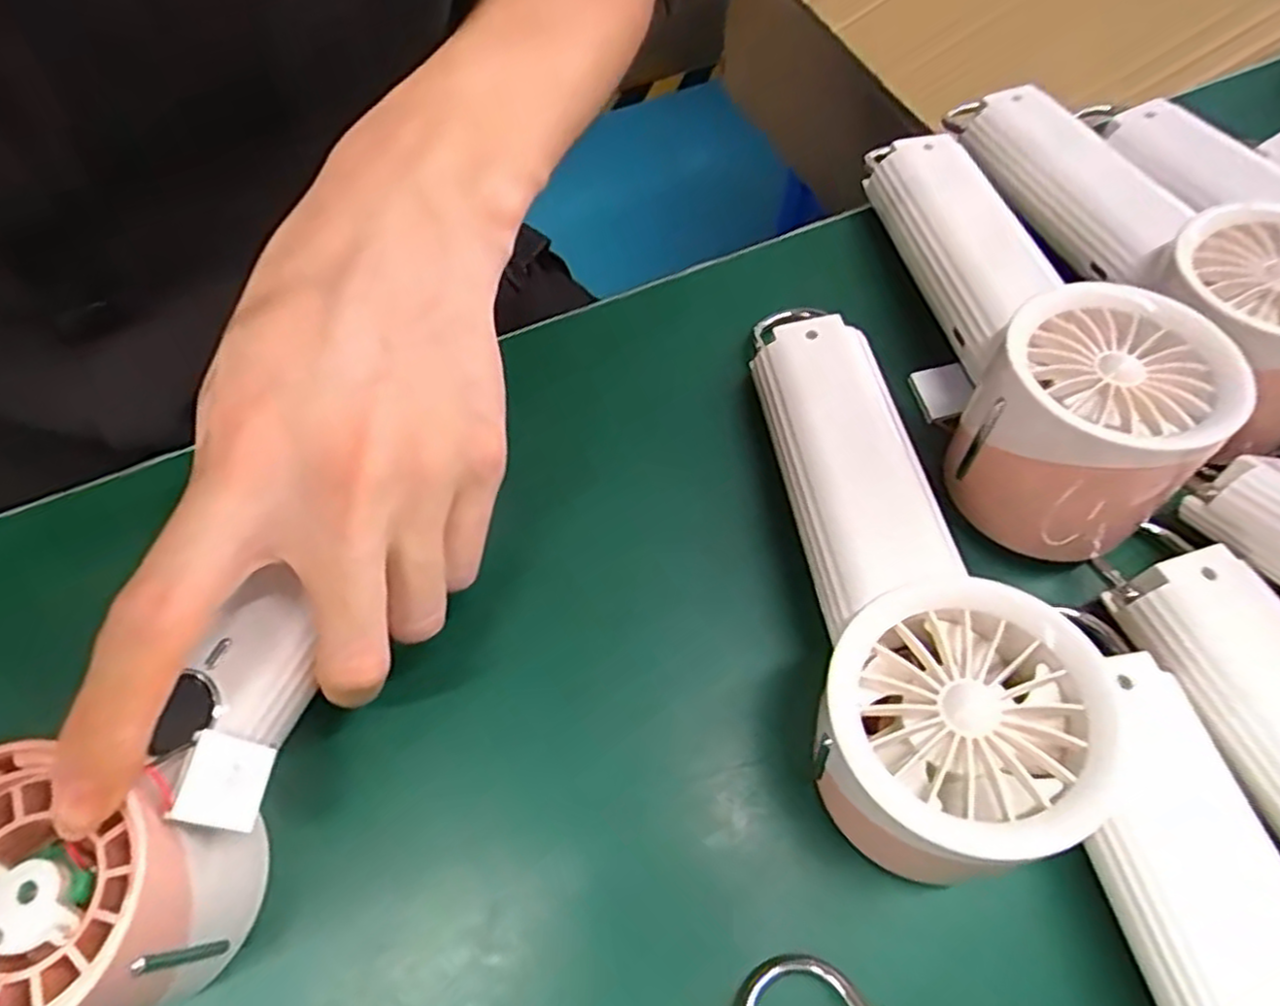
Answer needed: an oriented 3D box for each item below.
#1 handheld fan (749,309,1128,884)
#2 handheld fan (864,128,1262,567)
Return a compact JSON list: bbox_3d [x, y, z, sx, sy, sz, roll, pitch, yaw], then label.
[{"bbox_3d":[0.068,0.013,0.224,0.062,0.063,0.186,-7,52,-3],"label":"handheld fan"},{"bbox_3d":[0.129,-0.073,0.255,0.064,0.067,0.175,-5,64,-2],"label":"handheld fan"}]

